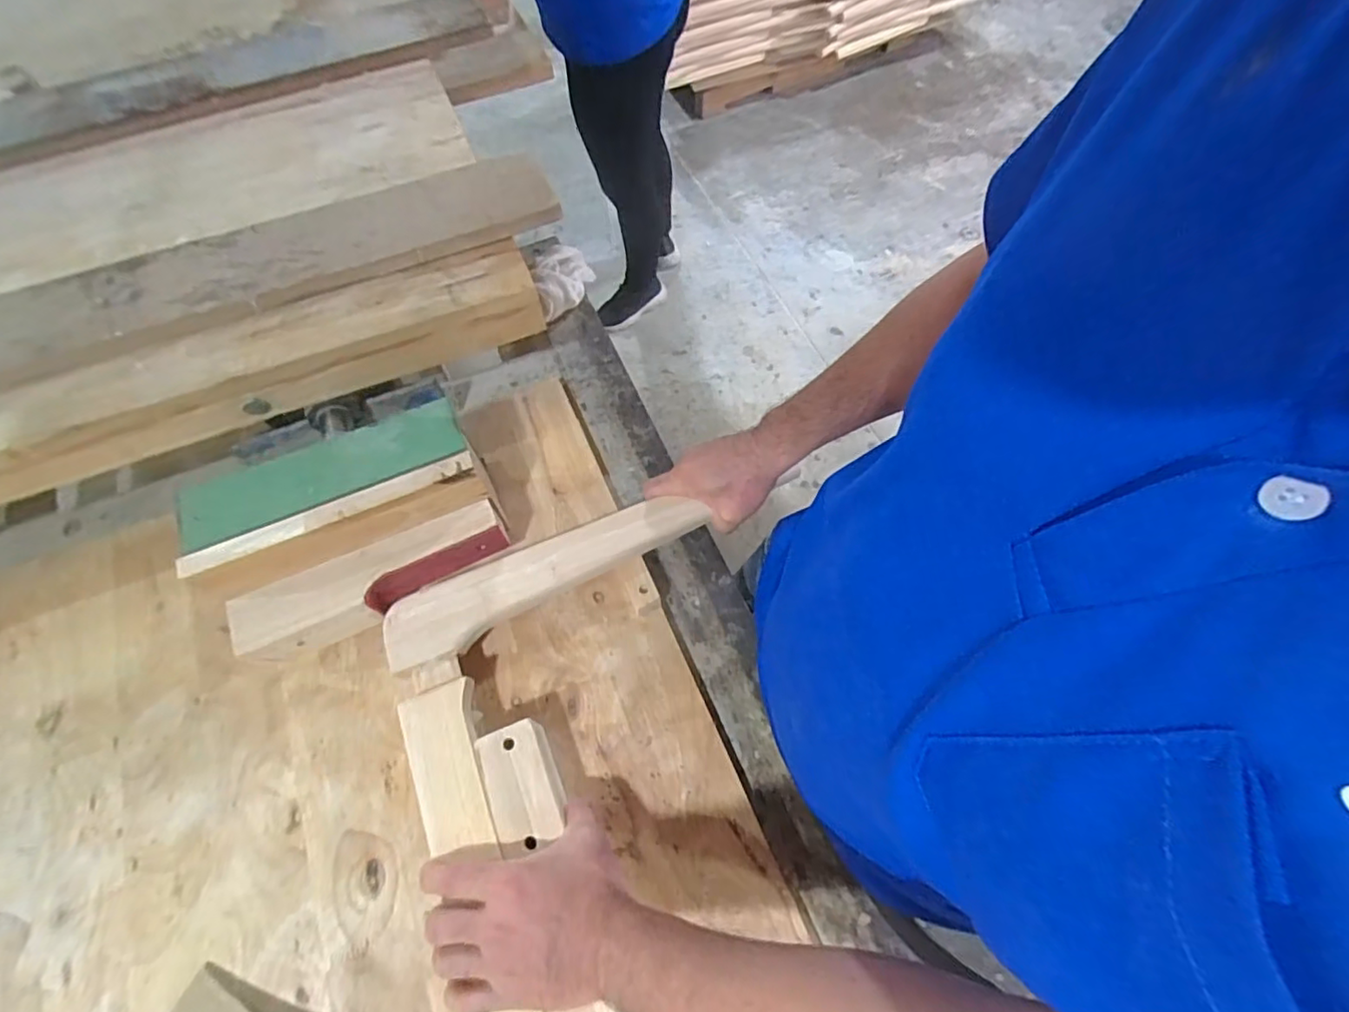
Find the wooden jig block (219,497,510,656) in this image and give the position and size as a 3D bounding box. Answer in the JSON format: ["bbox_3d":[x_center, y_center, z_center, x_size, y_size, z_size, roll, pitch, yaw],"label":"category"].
[{"bbox_3d":[-0.276,0.071,0.570,0.246,0.050,0.061,-23,65,-11],"label":"wooden jig block"}]

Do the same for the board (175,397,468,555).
[{"bbox_3d":[-0.315,-0.032,0.550,0.242,0.020,0.065,-22,65,-10],"label":"board"}]

